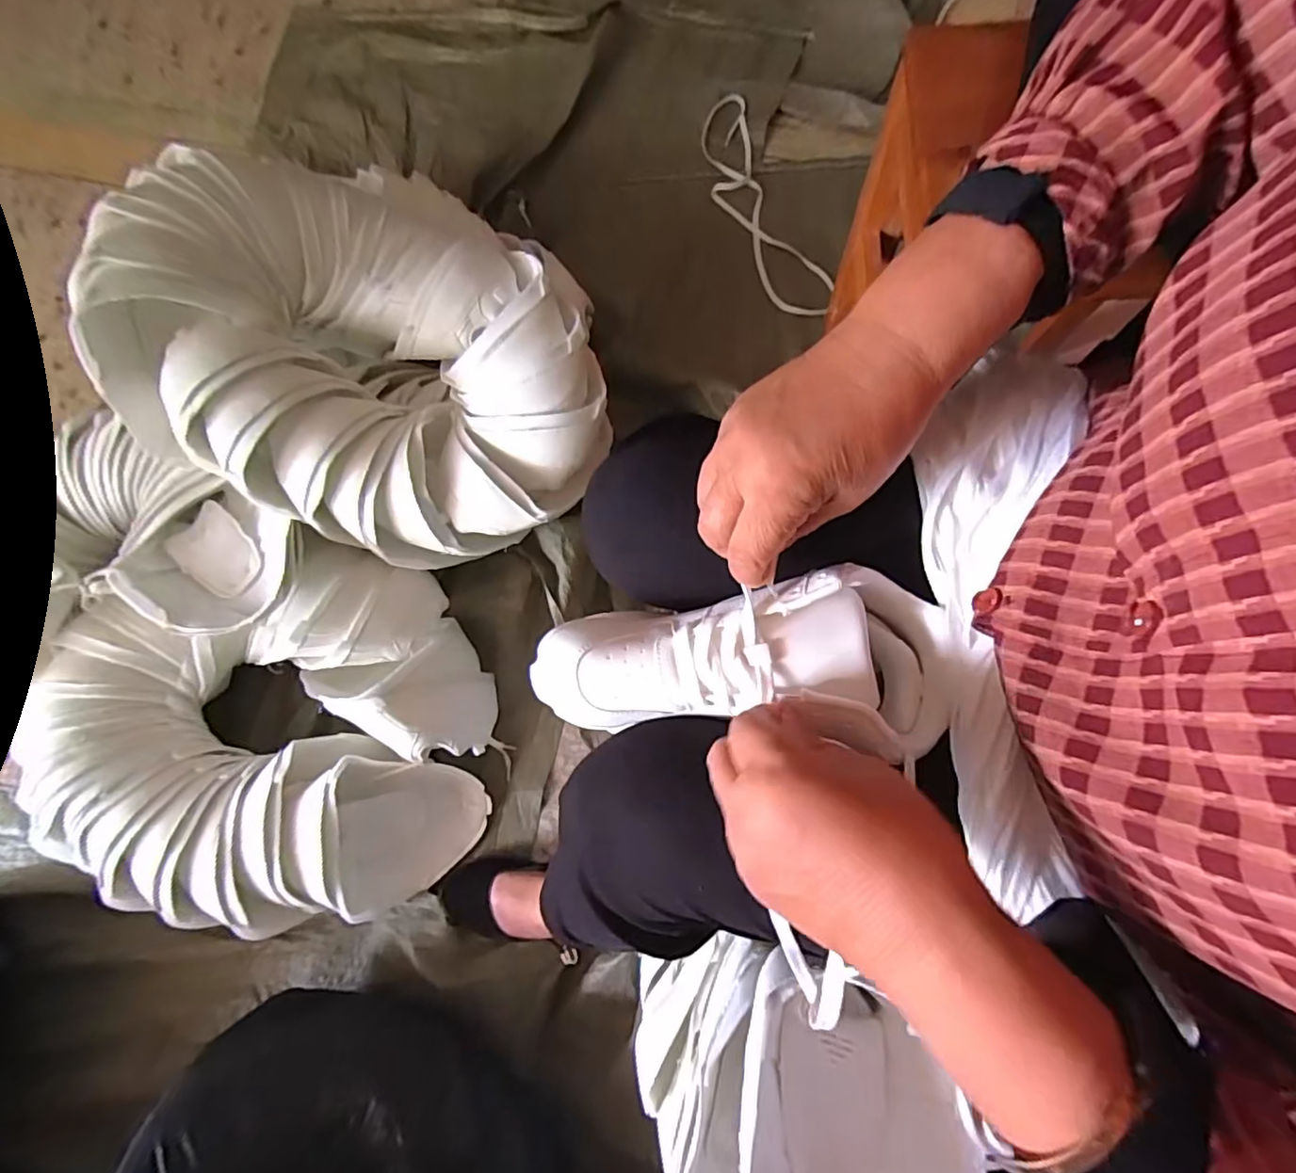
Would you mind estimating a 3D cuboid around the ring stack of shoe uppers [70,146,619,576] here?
[{"bbox_3d":[-0.299,-0.240,0.672,0.470,0.234,0.368,15,79,8],"label":"ring stack of shoe uppers"}]

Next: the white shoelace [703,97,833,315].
[{"bbox_3d":[0.170,-0.610,0.960,0.108,0.017,0.436,-17,77,1],"label":"white shoelace"}]

